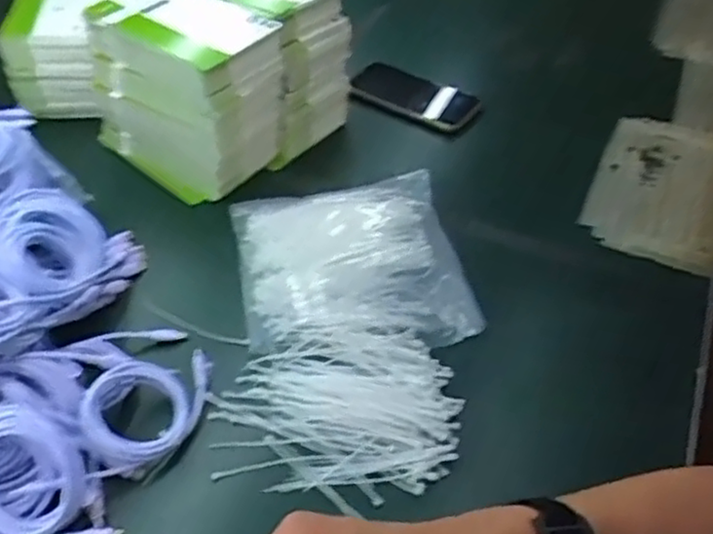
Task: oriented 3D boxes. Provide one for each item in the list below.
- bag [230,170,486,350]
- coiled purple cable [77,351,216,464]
[{"bbox_3d":[-0.007,-0.009,0.673,0.199,0.040,0.211,-9,46,-9],"label":"bag"},{"bbox_3d":[-0.157,0.106,0.561,0.101,0.040,0.080,-20,49,-19],"label":"coiled purple cable"}]

